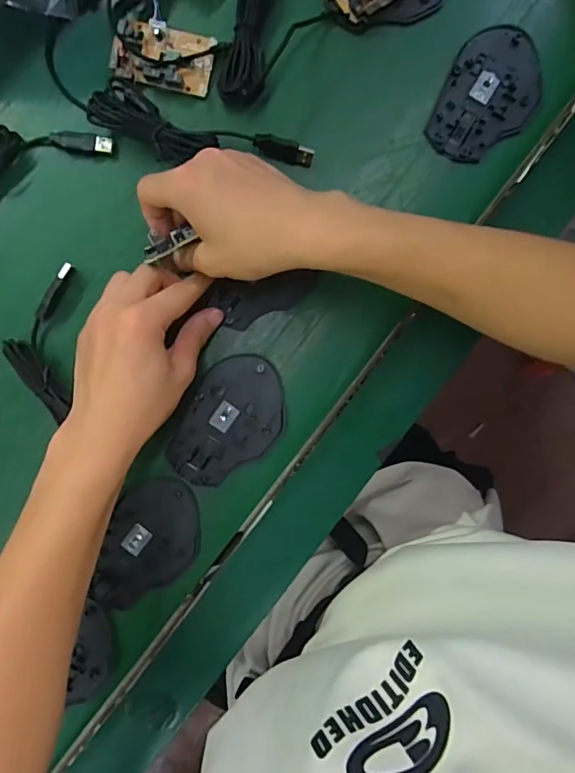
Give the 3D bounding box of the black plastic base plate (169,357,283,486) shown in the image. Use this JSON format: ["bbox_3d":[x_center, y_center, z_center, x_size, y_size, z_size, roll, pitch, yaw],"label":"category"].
[{"bbox_3d":[-0.046,0.028,0.385,0.073,0.005,0.109,31,90,-1],"label":"black plastic base plate"}]

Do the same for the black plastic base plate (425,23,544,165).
[{"bbox_3d":[0.161,-0.230,0.384,0.070,0.006,0.114,24,90,-1],"label":"black plastic base plate"}]

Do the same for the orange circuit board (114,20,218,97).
[{"bbox_3d":[-0.095,-0.256,0.375,0.073,0.012,0.045,14,90,-1],"label":"orange circuit board"}]

